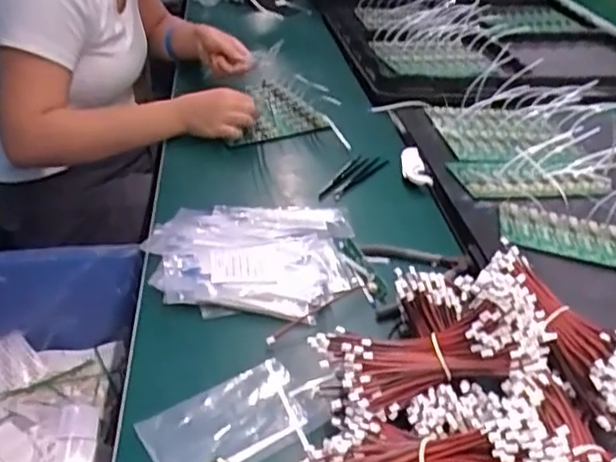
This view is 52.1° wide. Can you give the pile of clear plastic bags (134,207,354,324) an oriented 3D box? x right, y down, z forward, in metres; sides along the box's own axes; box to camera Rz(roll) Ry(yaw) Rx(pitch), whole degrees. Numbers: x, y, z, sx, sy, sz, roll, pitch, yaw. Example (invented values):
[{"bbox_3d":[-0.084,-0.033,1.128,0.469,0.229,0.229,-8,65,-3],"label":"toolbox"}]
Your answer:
[{"bbox_3d":[-0.060,0.017,0.675,0.208,0.032,0.198,2,35,-1],"label":"pile of clear plastic bags"}]

